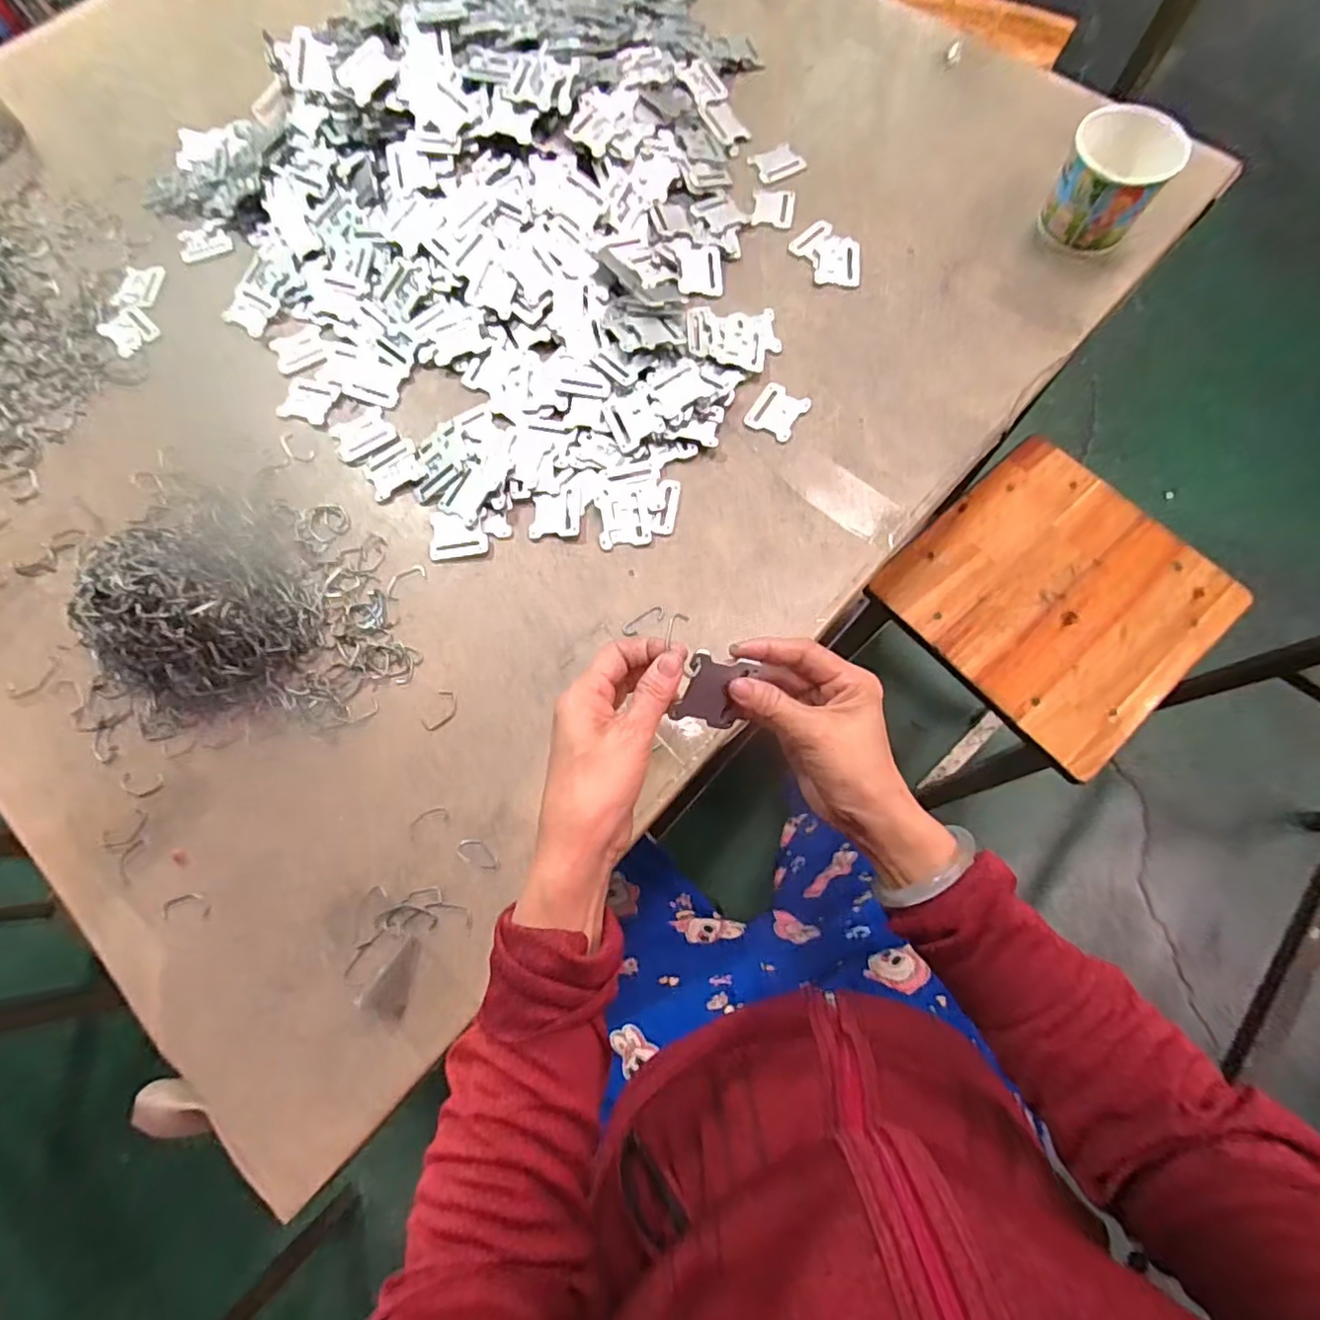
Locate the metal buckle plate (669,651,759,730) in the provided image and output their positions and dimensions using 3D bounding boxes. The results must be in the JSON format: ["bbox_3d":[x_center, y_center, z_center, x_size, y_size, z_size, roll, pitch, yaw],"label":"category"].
[{"bbox_3d":[0.032,0.020,0.357,0.040,0.004,0.046,13,117,-19],"label":"metal buckle plate"}]

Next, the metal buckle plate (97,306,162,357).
[{"bbox_3d":[-0.521,-0.323,0.589,0.046,0.005,0.042,42,79,14],"label":"metal buckle plate"}]

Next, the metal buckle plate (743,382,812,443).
[{"bbox_3d":[0.105,-0.223,0.539,0.045,0.004,0.051,31,76,11],"label":"metal buckle plate"}]

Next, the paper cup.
[{"bbox_3d":[0.405,-0.430,0.547,0.085,0.083,0.090,-1,72,2],"label":"paper cup"}]

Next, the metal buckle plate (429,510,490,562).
[{"bbox_3d":[-0.170,-0.107,0.507,0.048,0.004,0.044,-8,72,0],"label":"metal buckle plate"}]

